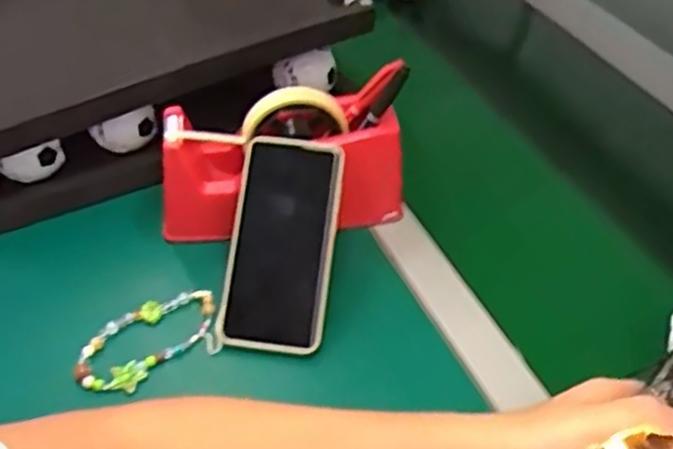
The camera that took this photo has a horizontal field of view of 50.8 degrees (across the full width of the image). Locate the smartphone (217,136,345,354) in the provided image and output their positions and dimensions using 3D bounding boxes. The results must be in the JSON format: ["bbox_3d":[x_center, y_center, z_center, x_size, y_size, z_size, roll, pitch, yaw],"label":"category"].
[{"bbox_3d":[-0.042,0.013,0.530,0.081,0.018,0.157,3,75,14],"label":"smartphone"}]

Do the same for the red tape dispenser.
[{"bbox_3d":[-0.045,-0.052,0.573,0.199,0.113,0.074,-6,43,-10],"label":"red tape dispenser"}]

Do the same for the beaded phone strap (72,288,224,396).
[{"bbox_3d":[-0.136,0.084,0.511,0.107,0.012,0.062,-21,48,-24],"label":"beaded phone strap"}]

